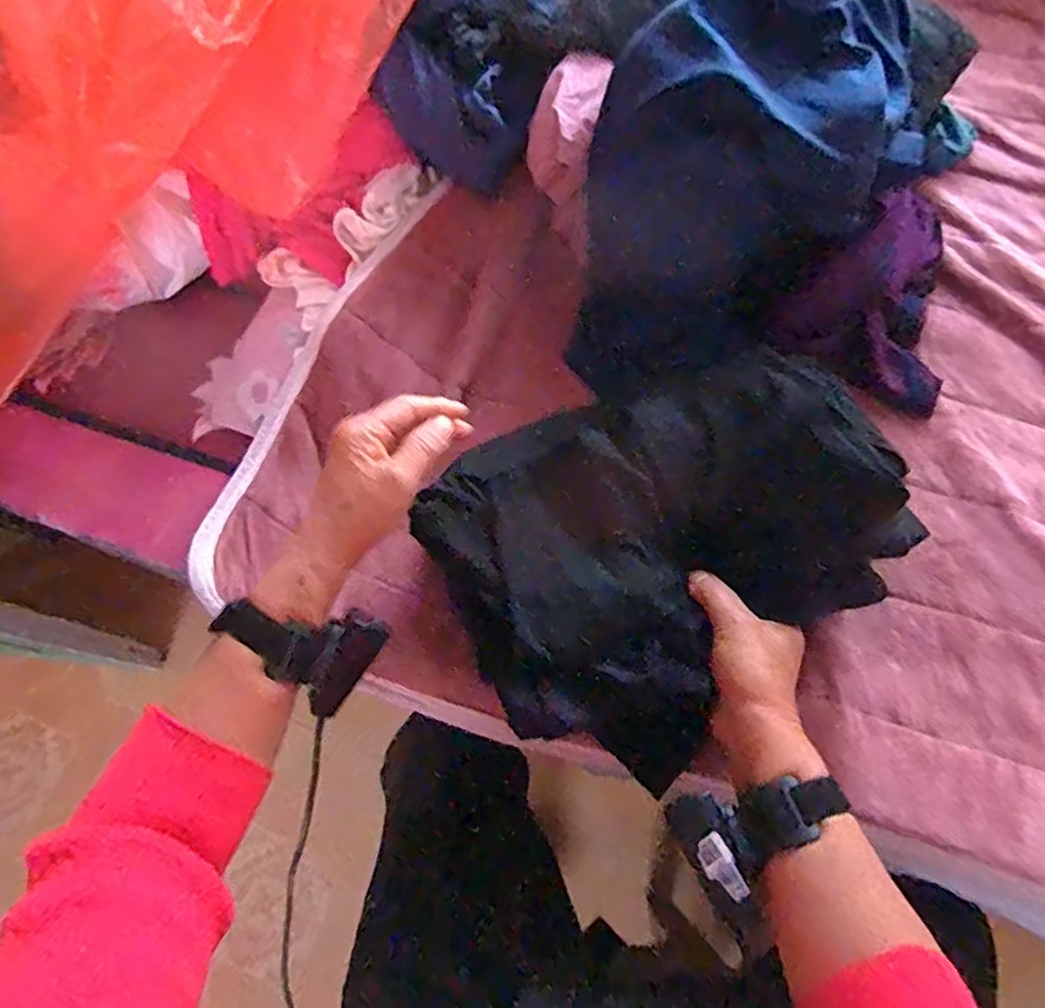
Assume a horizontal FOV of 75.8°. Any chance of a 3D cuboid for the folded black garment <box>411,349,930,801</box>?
[{"bbox_3d":[0.107,0.024,0.472,0.306,0.050,0.245,-28,72,-8],"label":"folded black garment"}]

